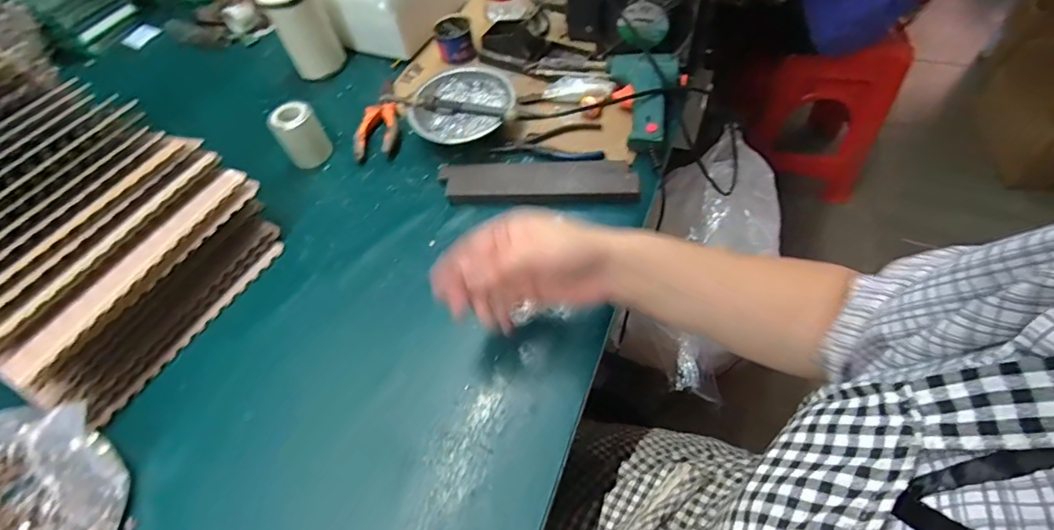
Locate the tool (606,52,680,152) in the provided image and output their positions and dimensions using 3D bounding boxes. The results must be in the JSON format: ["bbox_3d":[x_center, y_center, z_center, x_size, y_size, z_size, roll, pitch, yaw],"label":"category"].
[{"bbox_3d":[0.132,-0.195,0.564,0.085,0.042,0.134,7,56,9],"label":"tool"}]

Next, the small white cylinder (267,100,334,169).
[{"bbox_3d":[-0.274,-0.156,0.585,0.054,0.069,0.044,-32,58,-17],"label":"small white cylinder"}]

